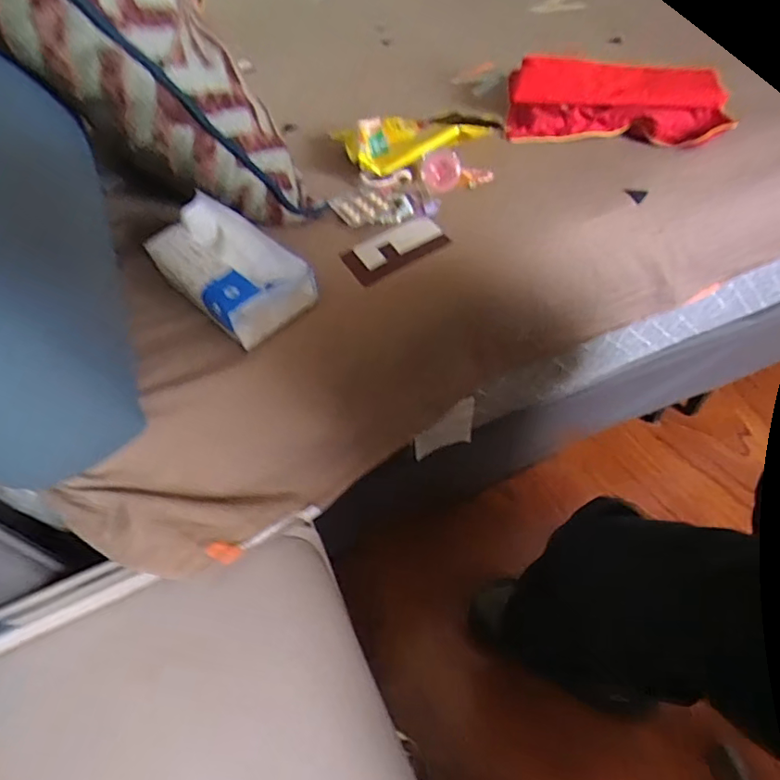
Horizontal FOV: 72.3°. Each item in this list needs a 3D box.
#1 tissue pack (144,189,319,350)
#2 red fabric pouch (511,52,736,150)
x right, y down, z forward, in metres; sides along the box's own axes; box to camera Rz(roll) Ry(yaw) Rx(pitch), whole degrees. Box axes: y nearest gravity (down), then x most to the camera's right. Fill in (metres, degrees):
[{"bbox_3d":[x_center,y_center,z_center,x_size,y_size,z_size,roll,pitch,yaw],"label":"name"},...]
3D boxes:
[{"bbox_3d":[-0.148,-0.110,0.503,0.140,0.070,0.095,36,60,28],"label":"tissue pack"},{"bbox_3d":[0.301,-0.383,0.710,0.278,0.057,0.138,10,52,11],"label":"red fabric pouch"}]

